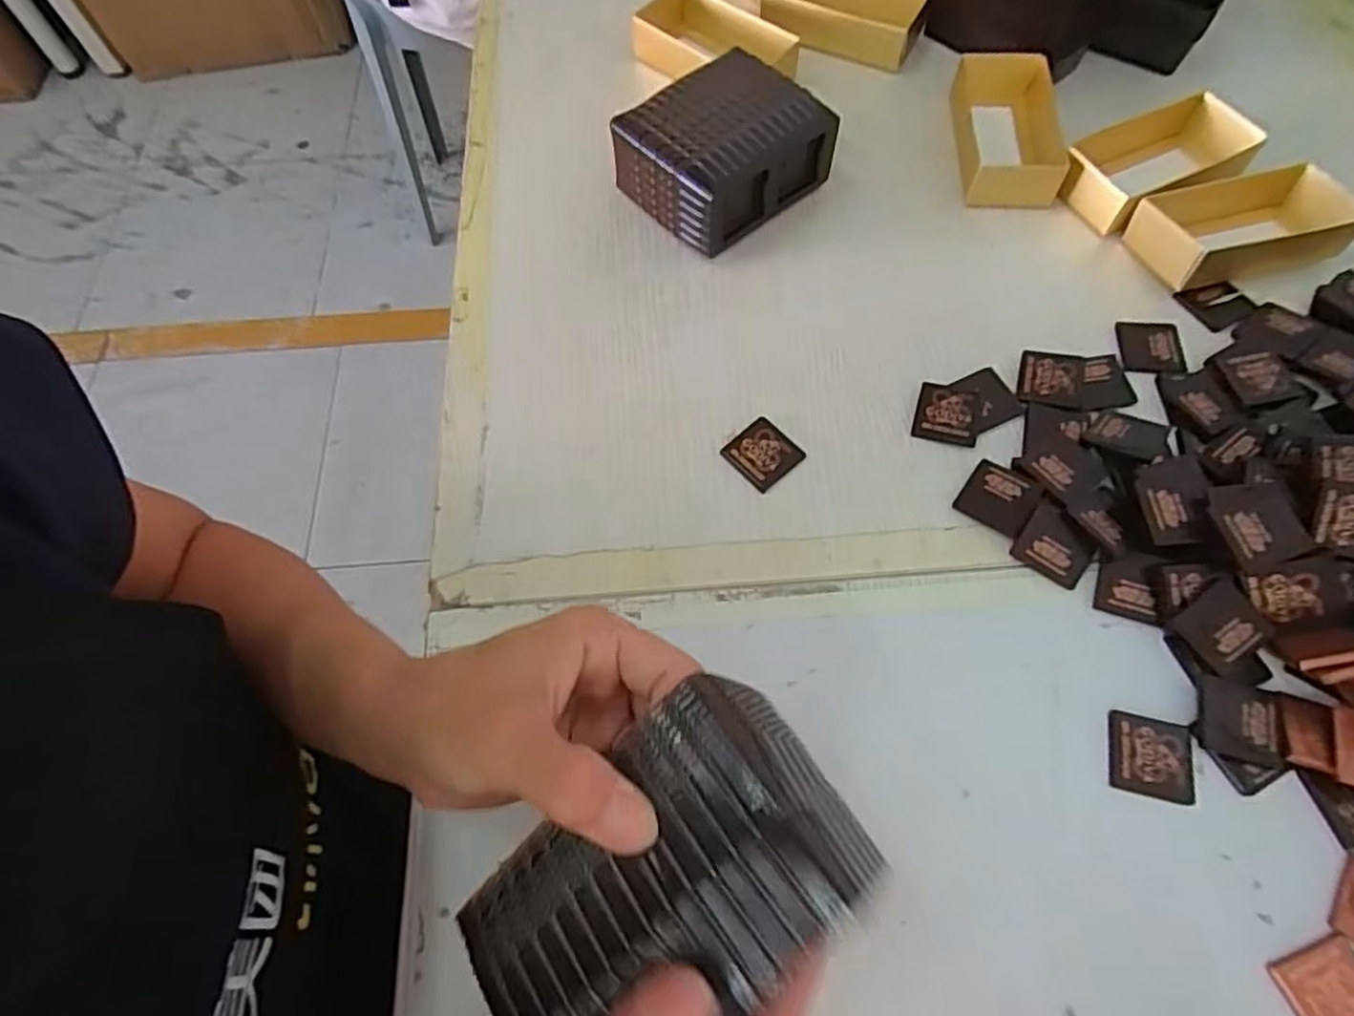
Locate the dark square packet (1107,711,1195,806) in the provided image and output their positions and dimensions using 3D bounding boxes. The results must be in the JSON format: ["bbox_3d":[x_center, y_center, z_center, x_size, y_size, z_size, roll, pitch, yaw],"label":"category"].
[{"bbox_3d":[0.211,0.110,0.320,0.034,0.004,0.034,11,65,8],"label":"dark square packet"}]

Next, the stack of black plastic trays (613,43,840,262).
[{"bbox_3d":[0.031,-0.228,0.468,0.109,0.061,0.094,-39,68,-15],"label":"stack of black plastic trays"}]

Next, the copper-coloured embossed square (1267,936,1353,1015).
[{"bbox_3d":[0.256,0.189,0.278,0.035,0.006,0.034,-21,65,-7],"label":"copper-coloured embossed square"}]

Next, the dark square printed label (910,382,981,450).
[{"bbox_3d":[0.149,-0.053,0.395,0.033,0.005,0.038,13,65,9],"label":"dark square printed label"}]

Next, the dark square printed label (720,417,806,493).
[{"bbox_3d":[0.047,-0.030,0.392,0.033,0.005,0.035,-39,68,-15],"label":"dark square printed label"}]

